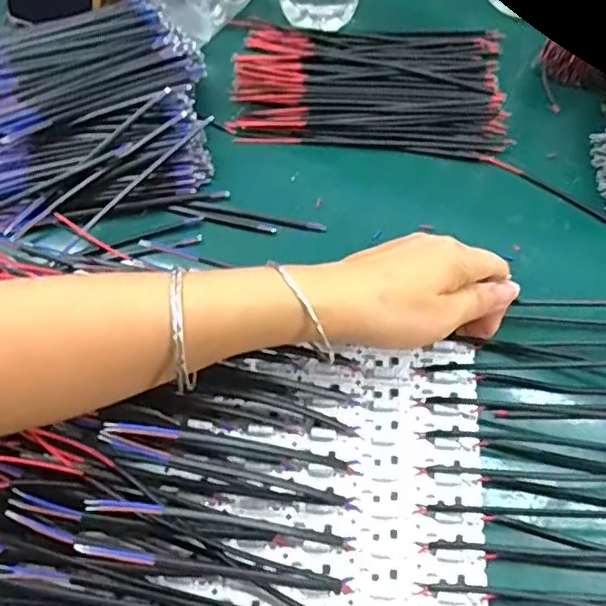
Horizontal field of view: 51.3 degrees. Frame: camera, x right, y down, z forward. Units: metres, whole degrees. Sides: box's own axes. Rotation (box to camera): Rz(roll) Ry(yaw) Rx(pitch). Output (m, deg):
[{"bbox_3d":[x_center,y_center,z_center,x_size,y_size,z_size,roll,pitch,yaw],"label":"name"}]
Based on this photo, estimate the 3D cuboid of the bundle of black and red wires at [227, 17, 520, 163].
[{"bbox_3d":[0.050,-0.172,0.475,0.199,0.021,0.128,5,64,5],"label":"bundle of black and red wires"}]

